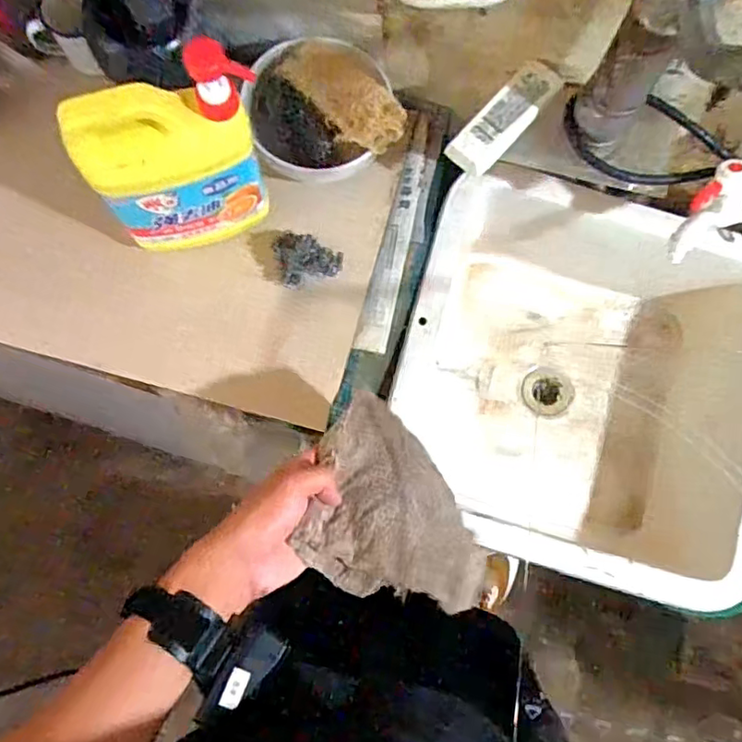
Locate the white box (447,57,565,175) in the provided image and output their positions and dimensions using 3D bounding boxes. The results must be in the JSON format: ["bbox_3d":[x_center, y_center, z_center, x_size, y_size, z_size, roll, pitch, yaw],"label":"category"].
[{"bbox_3d":[0.133,-0.252,0.596,0.044,0.022,0.130,42,81,8],"label":"white box"}]

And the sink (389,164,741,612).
[{"bbox_3d":[0.273,0.030,0.797,0.455,0.221,0.437,15,78,3],"label":"sink"}]

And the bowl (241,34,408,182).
[{"bbox_3d":[-0.055,-0.283,0.624,0.147,0.076,0.143,0,78,0],"label":"bowl"}]

